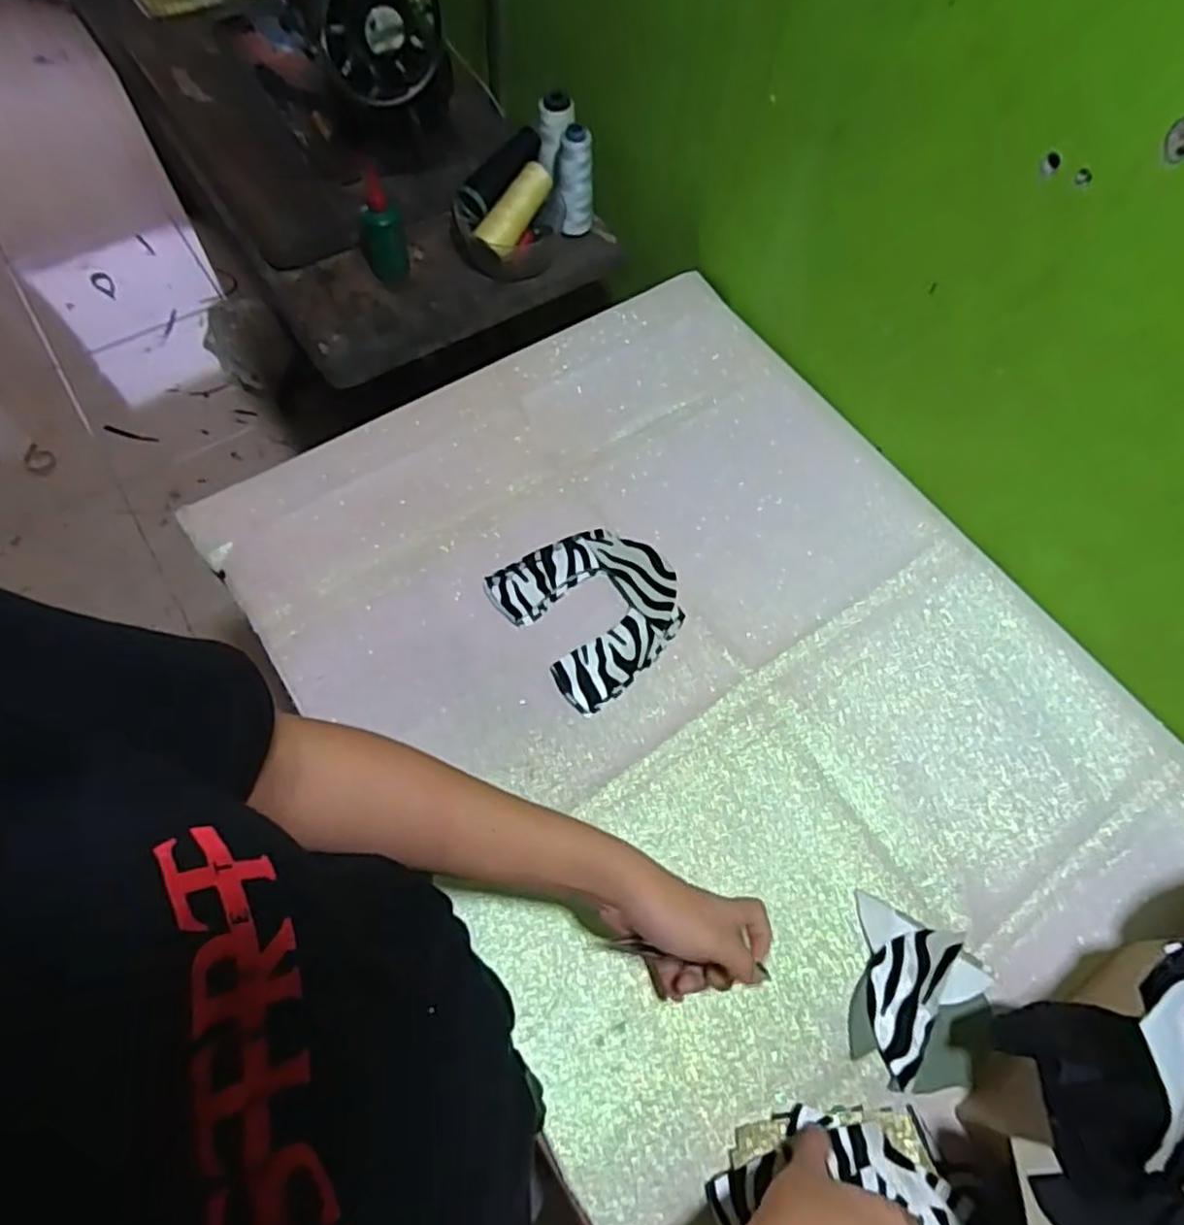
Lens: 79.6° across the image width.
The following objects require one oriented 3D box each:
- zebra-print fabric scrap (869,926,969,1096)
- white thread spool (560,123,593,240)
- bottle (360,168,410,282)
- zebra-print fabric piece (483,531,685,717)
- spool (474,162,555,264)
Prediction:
[{"bbox_3d":[0.227,0.274,0.516,0.051,0.009,0.109,29,69,17],"label":"zebra-print fabric scrap"},{"bbox_3d":[-0.017,-0.483,0.823,0.037,0.128,0.040,1,64,-2],"label":"white thread spool"},{"bbox_3d":[-0.230,-0.419,0.769,0.046,0.115,0.037,-17,66,-10],"label":"bottle"},{"bbox_3d":[0.006,-0.008,0.640,0.146,0.021,0.154,-33,70,-17],"label":"zebra-print fabric piece"},{"bbox_3d":[-0.082,-0.448,0.797,0.034,0.050,0.105,38,91,15],"label":"spool"}]

